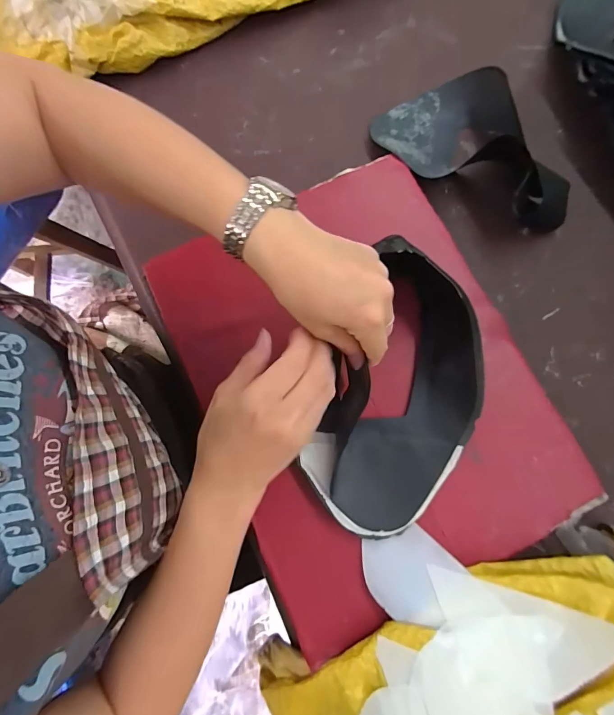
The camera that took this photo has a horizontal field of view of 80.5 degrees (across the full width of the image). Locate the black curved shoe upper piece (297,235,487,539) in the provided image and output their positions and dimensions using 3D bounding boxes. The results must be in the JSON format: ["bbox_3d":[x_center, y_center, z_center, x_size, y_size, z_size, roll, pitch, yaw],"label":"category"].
[{"bbox_3d":[0.085,0.039,0.309,0.129,0.073,0.213,27,79,6],"label":"black curved shoe upper piece"}]

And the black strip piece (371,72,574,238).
[{"bbox_3d":[0.191,-0.240,0.384,0.230,0.052,0.136,32,80,7],"label":"black strip piece"}]

